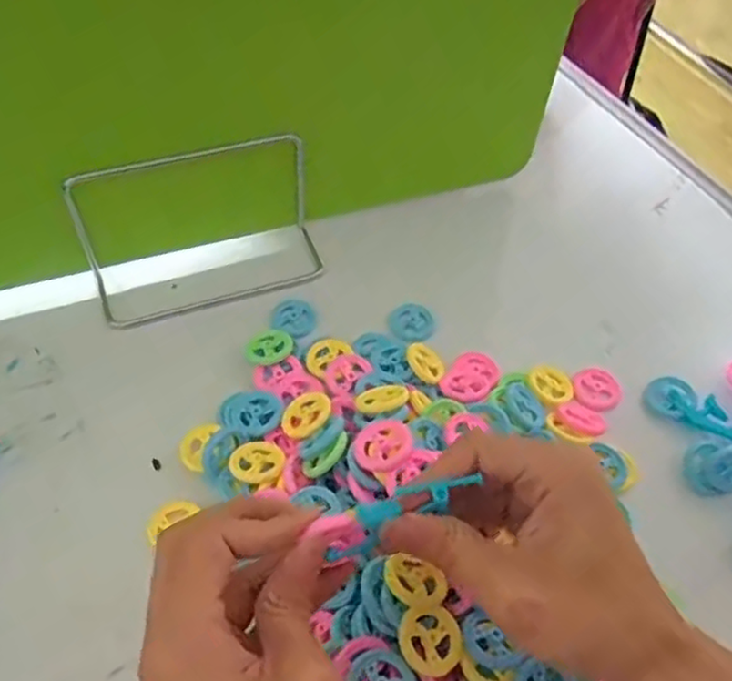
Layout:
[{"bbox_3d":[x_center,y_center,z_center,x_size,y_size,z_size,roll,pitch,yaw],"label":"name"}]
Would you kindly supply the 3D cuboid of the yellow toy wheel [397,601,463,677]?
[{"bbox_3d":[0.028,0.131,0.299,0.027,0.004,0.030,-26,78,-28],"label":"yellow toy wheel"}]

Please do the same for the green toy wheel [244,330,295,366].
[{"bbox_3d":[-0.060,0.005,0.423,0.027,0.009,0.024,-36,62,-28],"label":"green toy wheel"}]

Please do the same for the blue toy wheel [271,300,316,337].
[{"bbox_3d":[-0.048,-0.015,0.451,0.028,0.011,0.025,-3,52,-6],"label":"blue toy wheel"}]

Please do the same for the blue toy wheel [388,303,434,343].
[{"bbox_3d":[0.030,-0.010,0.451,0.028,0.013,0.031,5,51,0],"label":"blue toy wheel"}]

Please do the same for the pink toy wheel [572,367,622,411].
[{"bbox_3d":[0.144,0.031,0.427,0.029,0.007,0.031,2,51,-2],"label":"pink toy wheel"}]

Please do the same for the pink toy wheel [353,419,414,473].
[{"bbox_3d":[0.009,0.052,0.345,0.029,0.006,0.029,-8,50,9],"label":"pink toy wheel"}]

